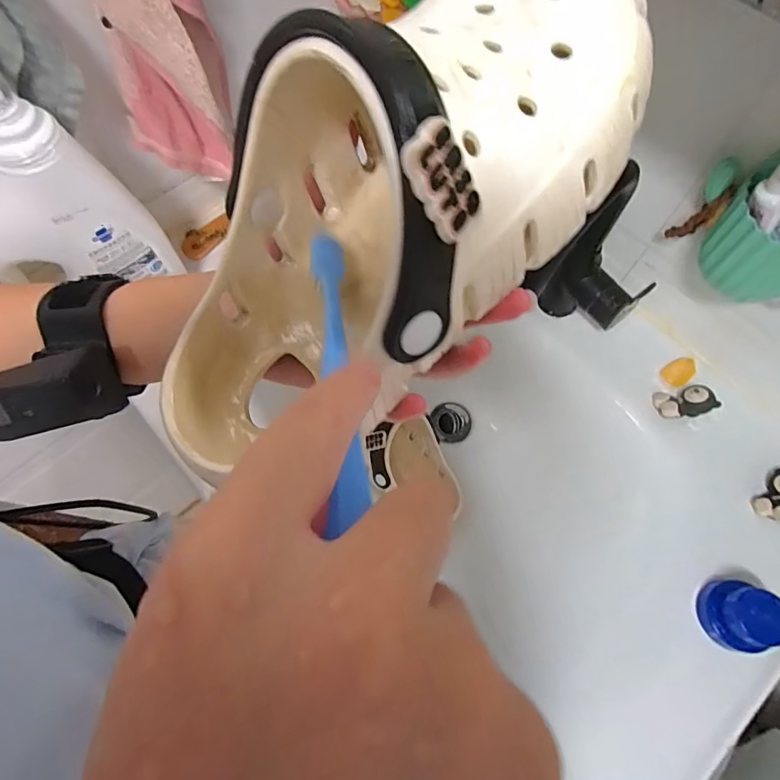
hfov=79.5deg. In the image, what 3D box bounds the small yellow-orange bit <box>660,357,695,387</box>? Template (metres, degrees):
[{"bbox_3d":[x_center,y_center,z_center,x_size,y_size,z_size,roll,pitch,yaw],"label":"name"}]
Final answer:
[{"bbox_3d":[0.337,-0.022,0.545,0.036,0.004,0.027,-45,79,11],"label":"small yellow-orange bit"}]

